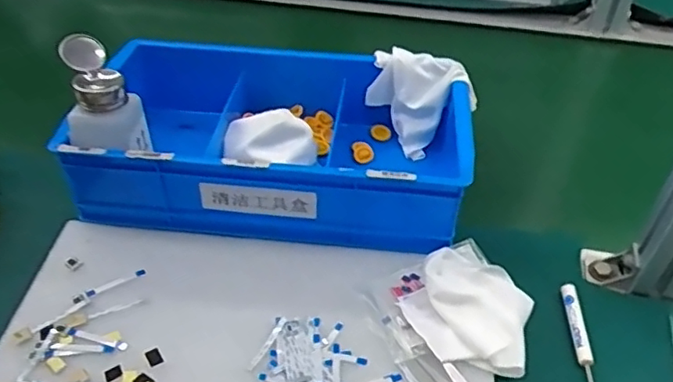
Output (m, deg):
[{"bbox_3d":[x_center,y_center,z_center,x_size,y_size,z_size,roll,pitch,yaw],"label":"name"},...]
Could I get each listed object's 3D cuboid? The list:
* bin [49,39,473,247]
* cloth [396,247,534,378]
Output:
[{"bbox_3d":[-0.055,-0.059,0.604,0.356,0.091,0.219,5,45,6],"label":"bin"},{"bbox_3d":[0.105,0.095,0.481,0.097,0.026,0.087,19,48,19],"label":"cloth"}]

